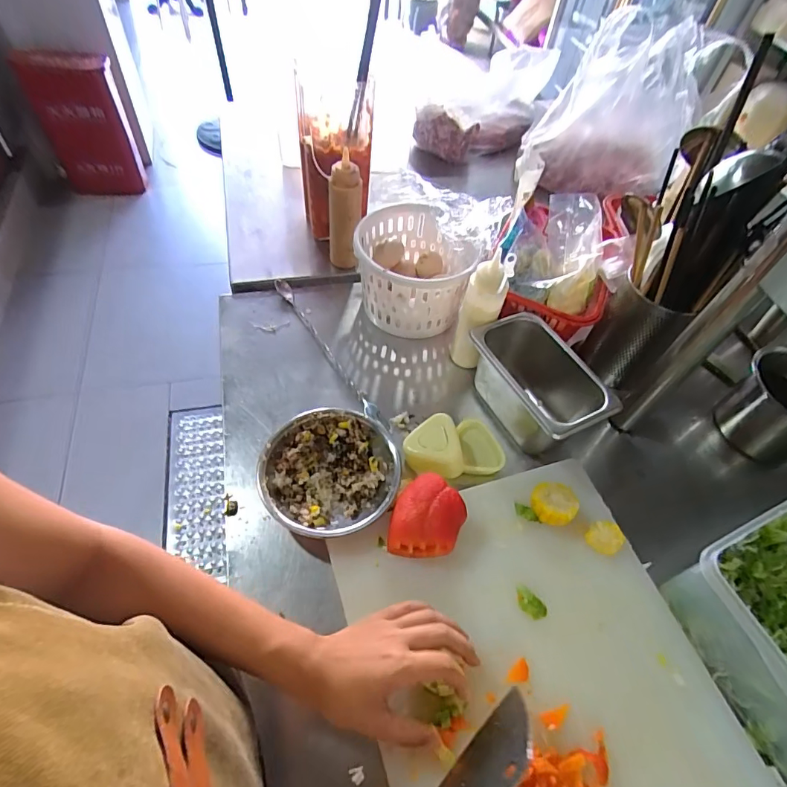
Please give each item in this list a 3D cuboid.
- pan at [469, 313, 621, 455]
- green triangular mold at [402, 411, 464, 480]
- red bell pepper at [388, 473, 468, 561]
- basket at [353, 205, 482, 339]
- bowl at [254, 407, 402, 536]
[{"bbox_3d":[0.183,-0.016,0.574,0.125,0.074,0.166,-22,59,-15],"label":"pan"},{"bbox_3d":[0.045,0.064,0.538,0.064,0.038,0.069,-13,57,-10],"label":"green triangular mold"},{"bbox_3d":[0.035,0.129,0.481,0.070,0.054,0.082,16,57,10],"label":"red bell pepper"},{"bbox_3d":[0.024,-0.184,0.673,0.152,0.118,0.170,-9,56,-7],"label":"basket"},{"bbox_3d":[-0.068,0.088,0.519,0.144,0.044,0.145,0,55,0],"label":"bowl"}]

